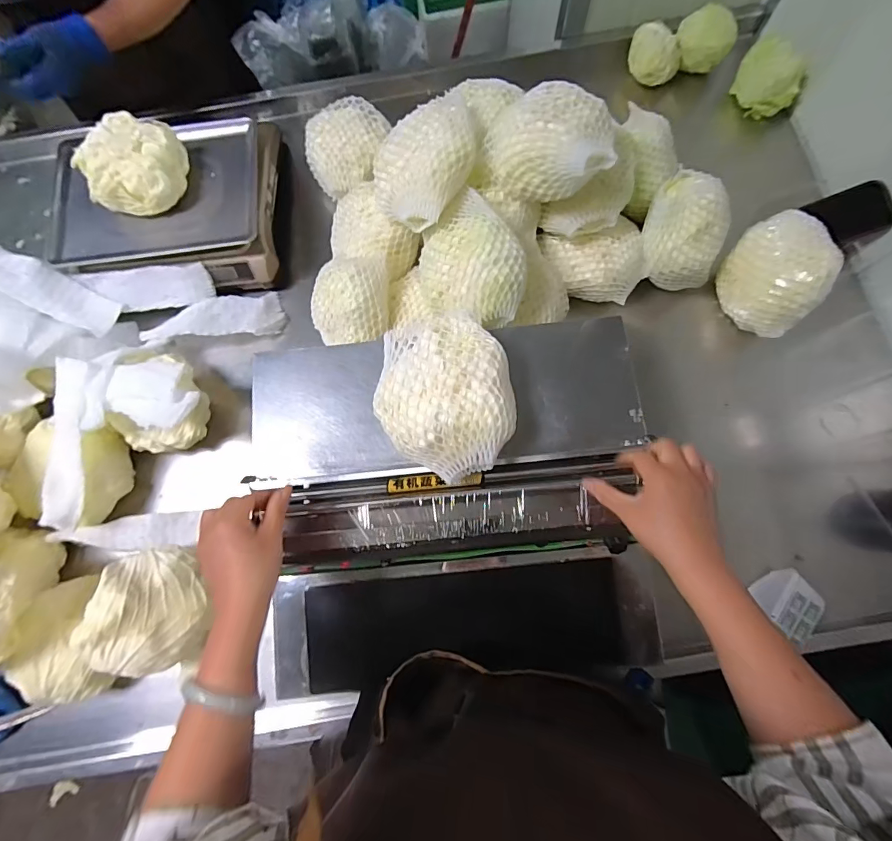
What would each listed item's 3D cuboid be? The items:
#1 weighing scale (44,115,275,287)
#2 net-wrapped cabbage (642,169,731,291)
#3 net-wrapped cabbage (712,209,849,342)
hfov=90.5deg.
[{"bbox_3d":[-0.473,-0.380,0.751,0.351,0.099,0.294,-5,77,1],"label":"weighing scale"},{"bbox_3d":[0.376,-0.296,0.697,0.132,0.123,0.137,2,77,2],"label":"net-wrapped cabbage"},{"bbox_3d":[0.507,-0.226,0.682,0.122,0.120,0.147,-41,79,-7],"label":"net-wrapped cabbage"}]

